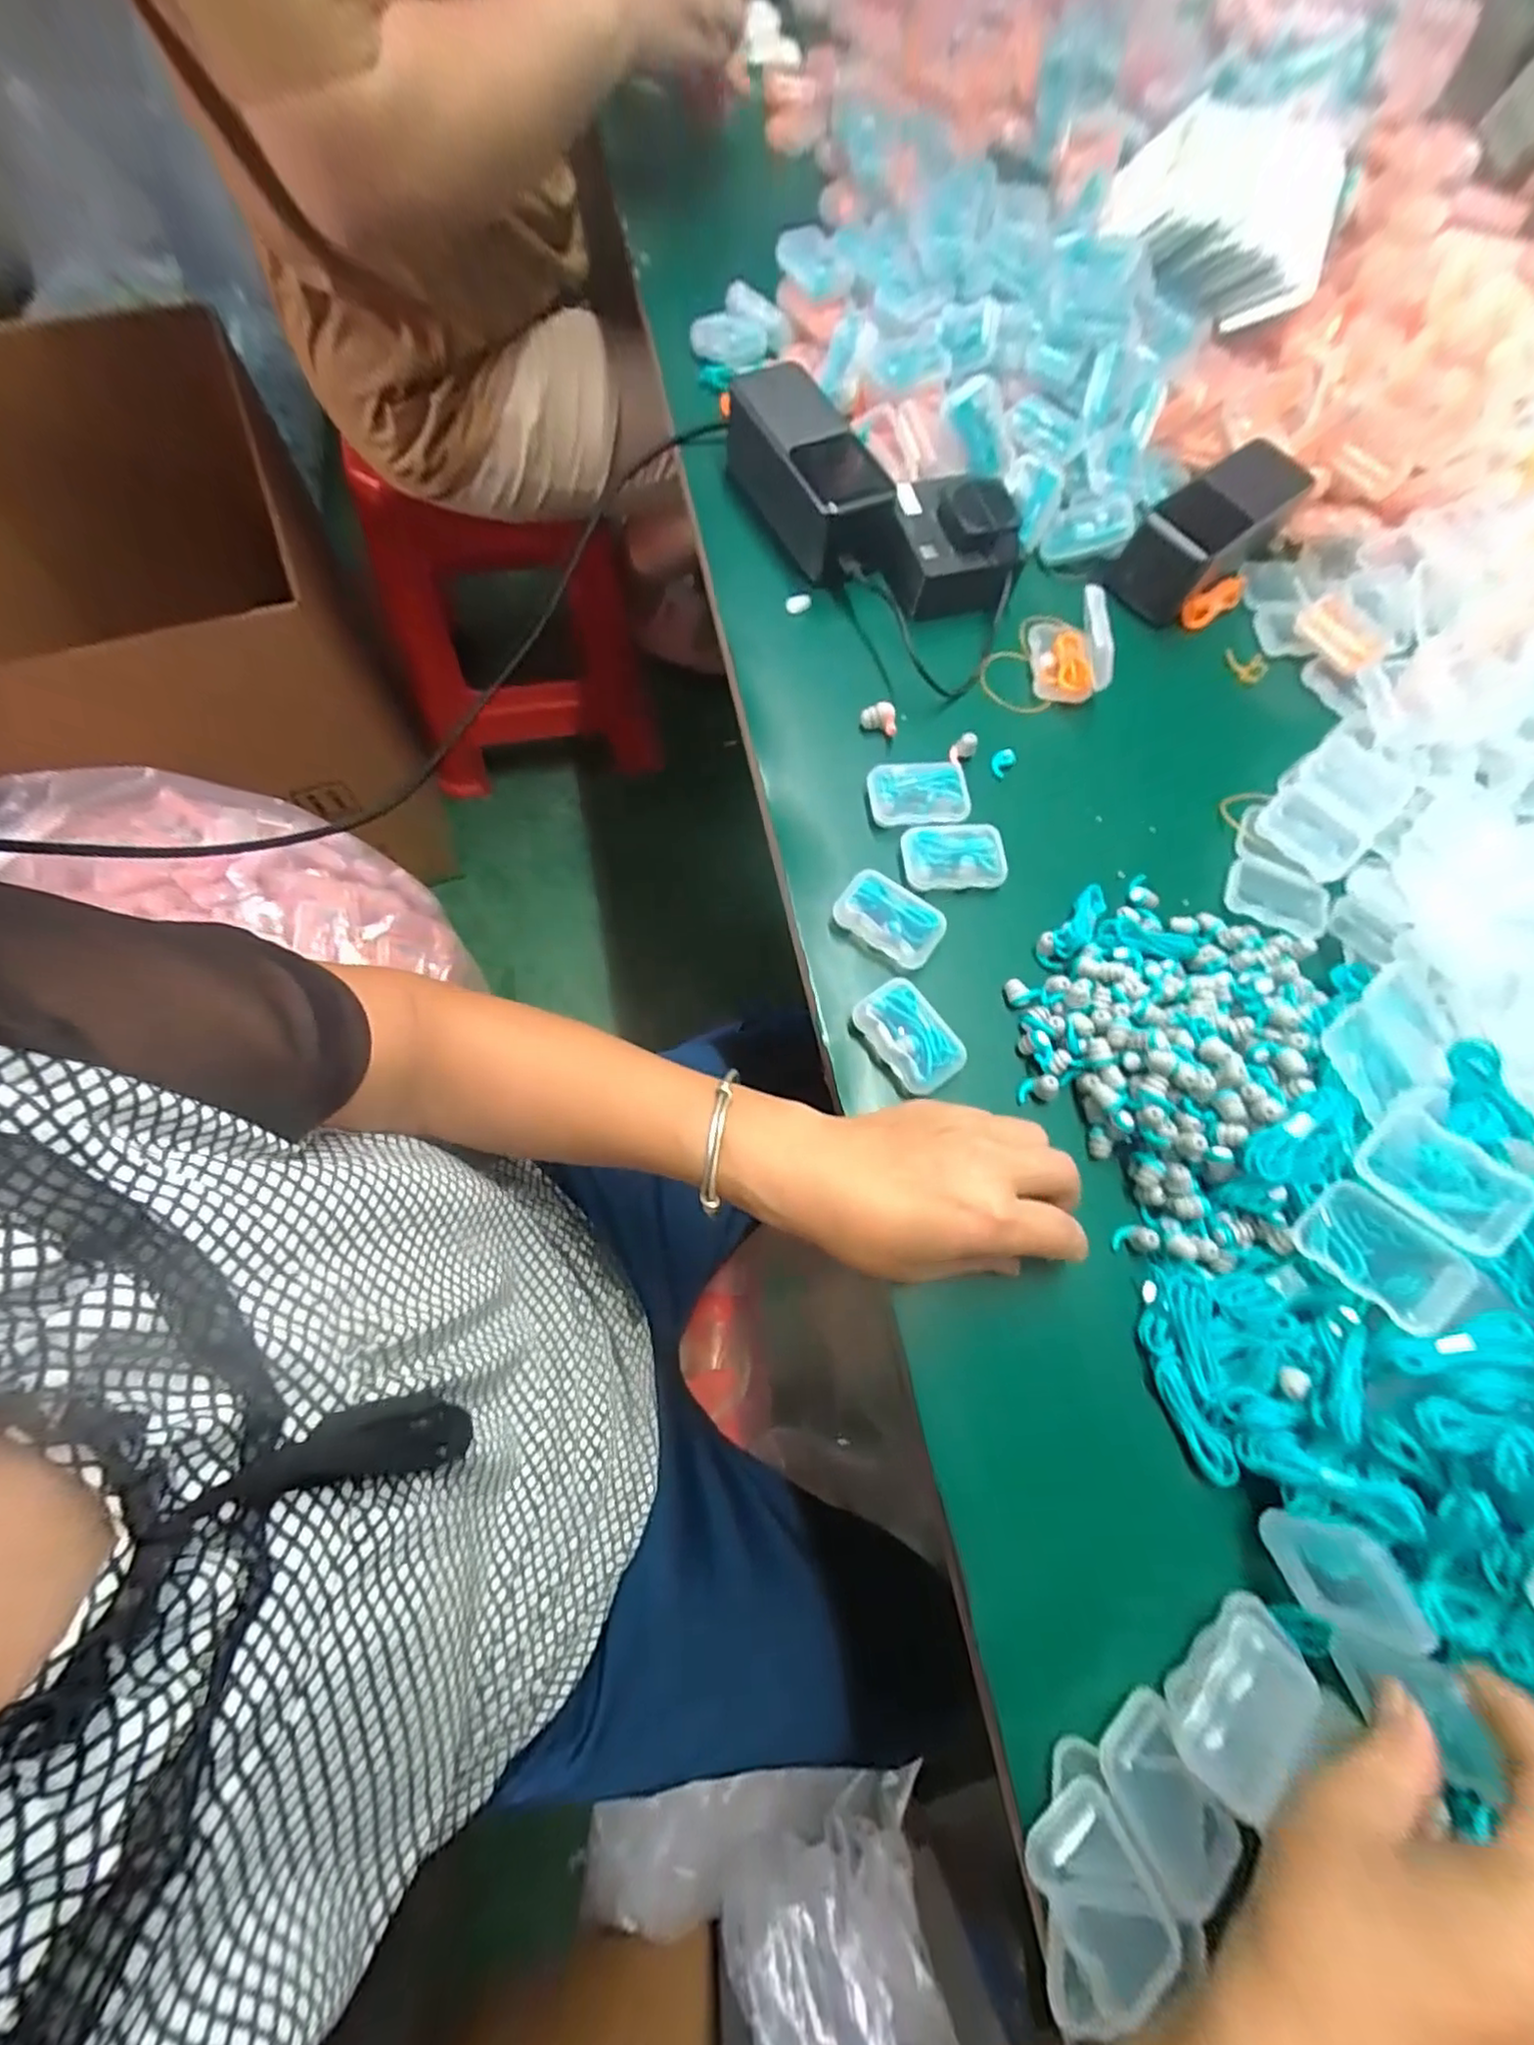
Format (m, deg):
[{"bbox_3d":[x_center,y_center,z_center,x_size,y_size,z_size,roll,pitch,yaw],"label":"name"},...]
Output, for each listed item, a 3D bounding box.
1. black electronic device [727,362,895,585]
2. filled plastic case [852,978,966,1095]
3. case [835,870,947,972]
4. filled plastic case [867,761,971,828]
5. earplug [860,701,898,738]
[{"bbox_3d":[0.024,-0.342,0.423,0.058,0.051,0.130,-29,77,-13],"label":"black electronic device"},{"bbox_3d":[0.070,0.007,0.335,0.034,0.017,0.054,-36,79,-15],"label":"filled plastic case"},{"bbox_3d":[0.064,-0.053,0.354,0.054,0.020,0.034,37,73,6],"label":"case"},{"bbox_3d":[0.085,-0.128,0.379,0.055,0.015,0.036,-3,73,-7],"label":"filled plastic case"},{"bbox_3d":[0.066,-0.178,0.393,0.021,0.011,0.014,19,72,1],"label":"earplug"}]

